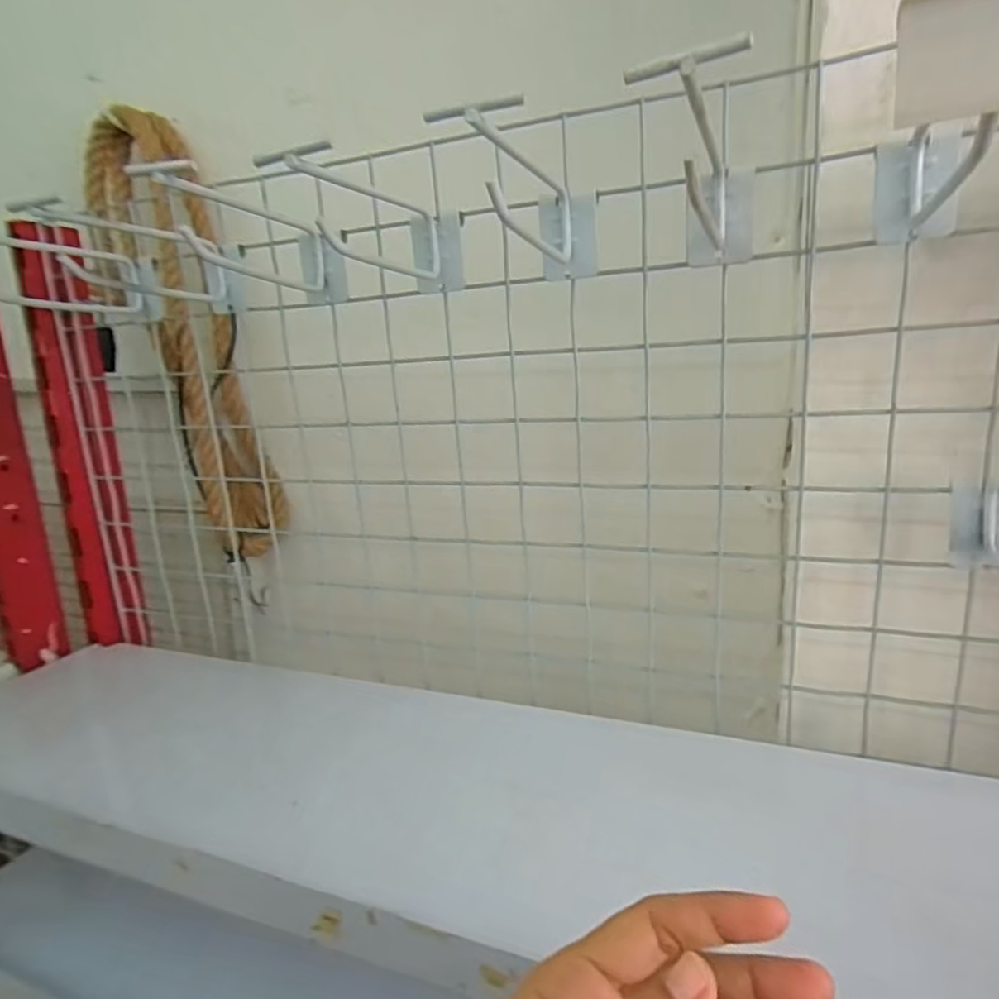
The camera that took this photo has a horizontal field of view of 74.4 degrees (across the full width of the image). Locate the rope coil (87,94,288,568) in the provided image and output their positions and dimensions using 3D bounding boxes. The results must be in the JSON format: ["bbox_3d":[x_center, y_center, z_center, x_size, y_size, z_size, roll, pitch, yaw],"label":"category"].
[{"bbox_3d":[-0.397,-0.200,0.836,0.189,0.509,0.108,7,17,37],"label":"rope coil"}]

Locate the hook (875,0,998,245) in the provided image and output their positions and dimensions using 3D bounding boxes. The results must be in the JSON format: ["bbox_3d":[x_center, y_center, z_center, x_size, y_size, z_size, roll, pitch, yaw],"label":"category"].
[{"bbox_3d":[0.206,-0.166,0.298,0.058,0.062,0.157,3,15,25],"label":"hook"}]

